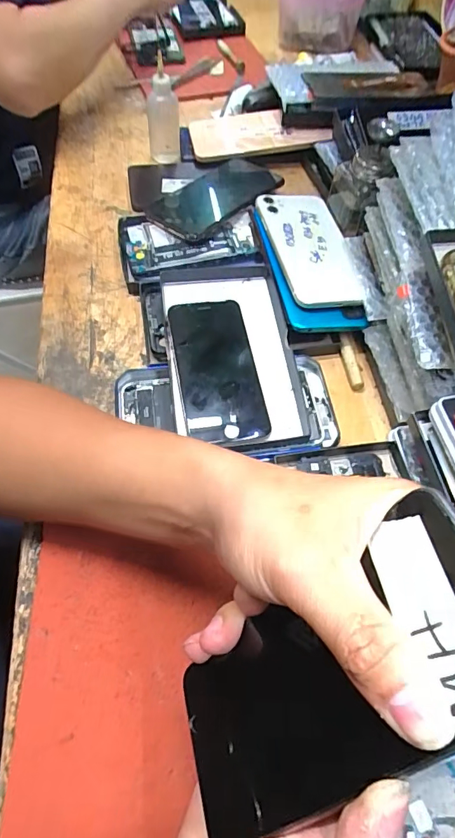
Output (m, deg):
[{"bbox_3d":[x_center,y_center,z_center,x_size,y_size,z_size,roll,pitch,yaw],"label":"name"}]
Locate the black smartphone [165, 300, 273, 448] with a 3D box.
[{"bbox_3d":[-0.010,-0.041,0.378,0.064,0.009,0.132,-12,72,-3],"label":"black smartphone"}]

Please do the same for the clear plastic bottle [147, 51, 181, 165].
[{"bbox_3d":[-0.076,-0.360,0.528,0.035,0.095,0.044,-10,61,-8],"label":"clear plastic bottle"}]

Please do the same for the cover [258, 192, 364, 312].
[{"bbox_3d":[0.077,-0.162,0.431,0.071,0.011,0.145,-12,68,-11],"label":"cover"}]

